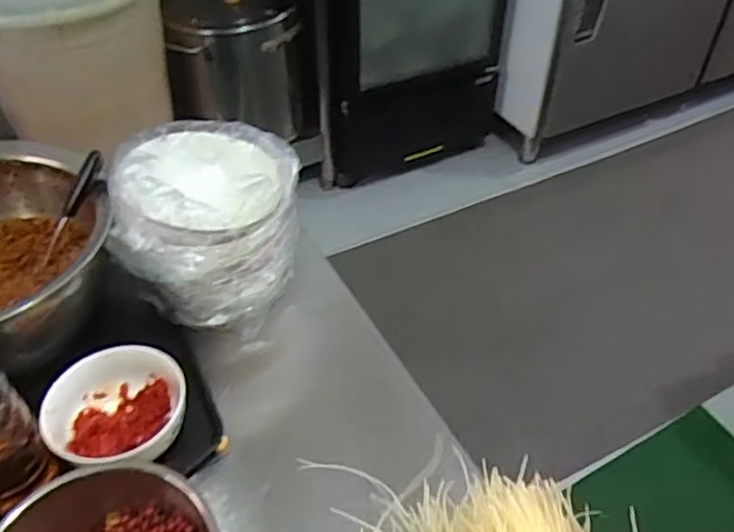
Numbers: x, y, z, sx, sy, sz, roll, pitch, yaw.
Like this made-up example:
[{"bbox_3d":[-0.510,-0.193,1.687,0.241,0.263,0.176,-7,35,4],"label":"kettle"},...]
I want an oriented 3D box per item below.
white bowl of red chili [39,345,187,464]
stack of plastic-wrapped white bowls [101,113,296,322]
[{"bbox_3d":[-0.237,0.140,0.641,0.125,0.056,0.124,0,44,0],"label":"white bowl of red chili"},{"bbox_3d":[-0.169,-0.050,0.739,0.170,0.167,0.188,9,45,9],"label":"stack of plastic-wrapped white bowls"}]

